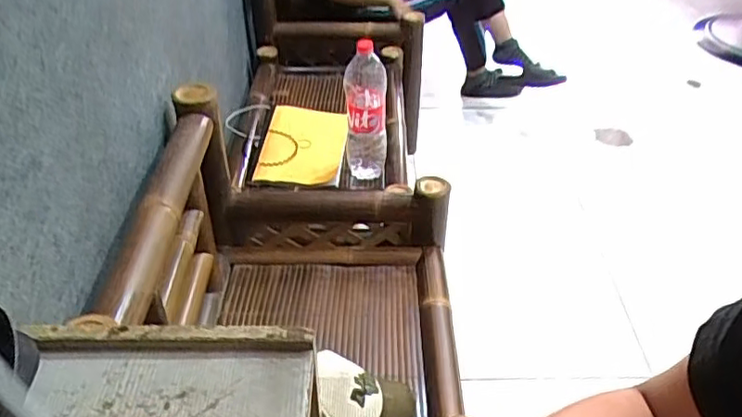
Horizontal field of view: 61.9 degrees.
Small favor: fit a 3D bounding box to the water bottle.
[{"bbox_3d":[-0.011,-0.225,1.365,0.090,0.300,0.105,0,40,0],"label":"water bottle"}]

